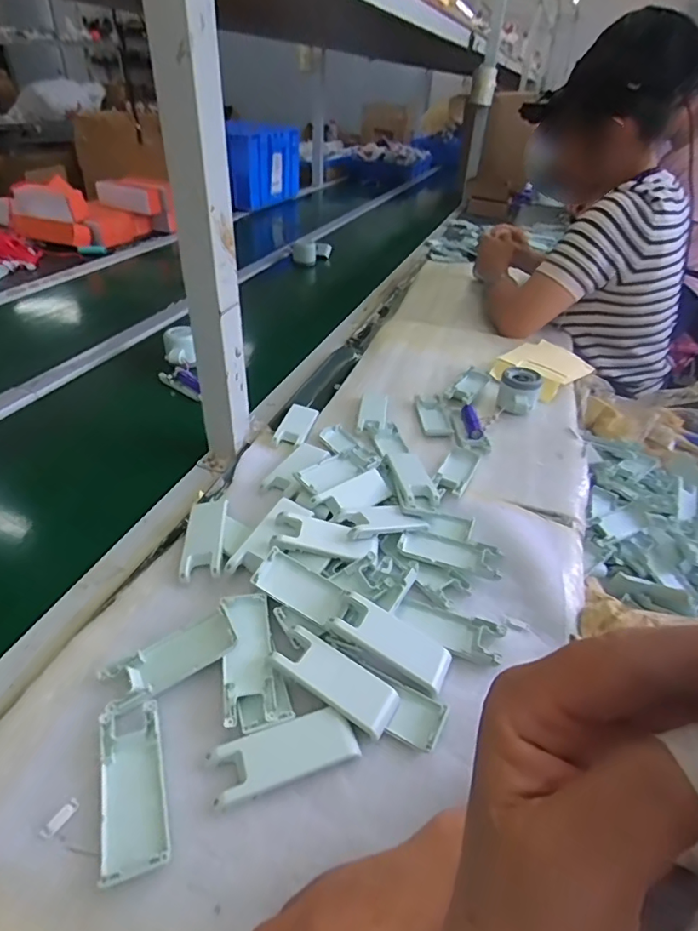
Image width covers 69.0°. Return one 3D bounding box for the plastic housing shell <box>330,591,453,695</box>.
[{"bbox_3d":[0.035,0.144,0.417,0.098,0.010,0.038,30,42,9],"label":"plastic housing shell"}]

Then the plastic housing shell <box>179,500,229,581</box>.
[{"bbox_3d":[-0.144,0.074,0.509,0.039,0.016,0.098,-2,37,-7],"label":"plastic housing shell"}]

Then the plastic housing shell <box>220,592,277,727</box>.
[{"bbox_3d":[-0.078,0.151,0.404,0.043,0.017,0.106,-2,43,-13],"label":"plastic housing shell"}]

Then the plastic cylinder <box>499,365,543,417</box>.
[{"bbox_3d":[0.253,-0.111,0.756,0.058,0.046,0.065,16,39,13],"label":"plastic cylinder"}]

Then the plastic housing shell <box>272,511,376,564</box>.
[{"bbox_3d":[-0.022,0.070,0.499,0.100,0.014,0.042,13,36,-1],"label":"plastic housing shell"}]

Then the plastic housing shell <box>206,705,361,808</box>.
[{"bbox_3d":[-0.046,0.202,0.358,0.097,0.010,0.039,-10,39,-18],"label":"plastic housing shell"}]

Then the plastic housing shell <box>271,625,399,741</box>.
[{"bbox_3d":[-0.011,0.166,0.396,0.099,0.009,0.040,28,43,15],"label":"plastic housing shell"}]

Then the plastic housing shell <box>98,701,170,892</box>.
[{"bbox_3d":[-0.144,0.213,0.337,0.039,0.012,0.103,-11,39,-18],"label":"plastic housing shell"}]

